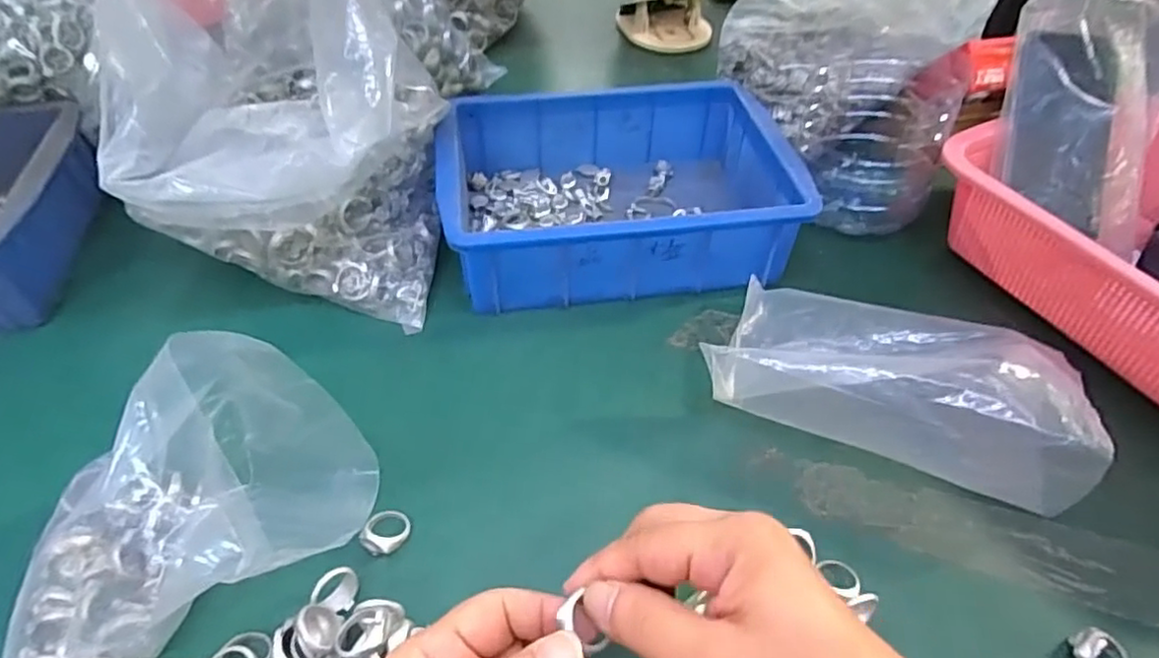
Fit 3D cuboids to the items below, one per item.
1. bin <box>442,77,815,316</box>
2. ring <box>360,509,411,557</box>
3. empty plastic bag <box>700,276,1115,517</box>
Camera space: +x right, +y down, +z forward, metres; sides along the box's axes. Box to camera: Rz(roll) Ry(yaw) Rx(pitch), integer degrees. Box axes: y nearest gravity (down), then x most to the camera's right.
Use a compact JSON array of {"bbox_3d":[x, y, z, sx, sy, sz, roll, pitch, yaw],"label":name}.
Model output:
[{"bbox_3d":[0.024,-0.100,0.484,0.237,0.079,0.170,-4,46,-5],"label":"bin"},{"bbox_3d":[-0.098,0.103,0.330,0.021,0.006,0.025,35,38,14],"label":"ring"},{"bbox_3d":[0.178,0.021,0.379,0.189,0.065,0.121,17,48,15],"label":"empty plastic bag"}]

